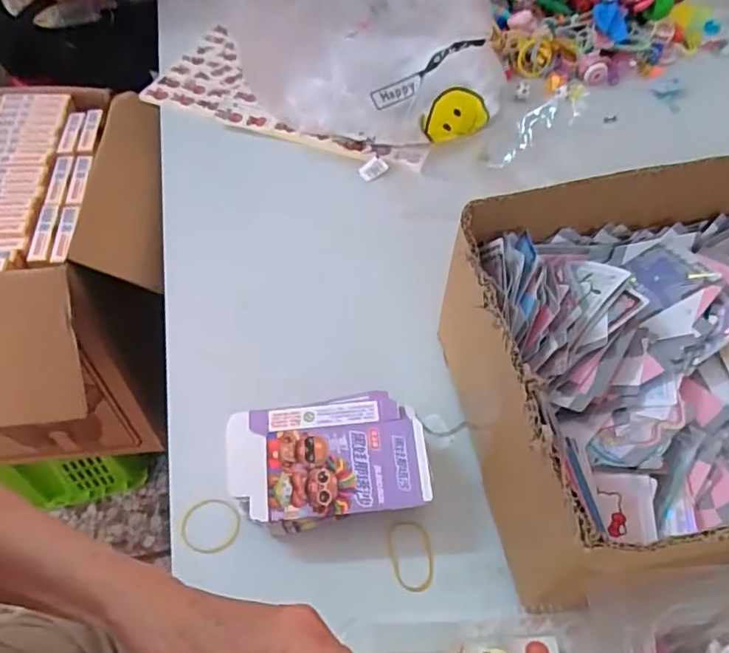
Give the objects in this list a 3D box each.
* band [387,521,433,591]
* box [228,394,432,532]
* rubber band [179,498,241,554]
[{"bbox_3d":[0.036,0.175,0.448,0.033,0.005,0.052,-5,53,1],"label":"band"},{"bbox_3d":[-0.030,0.110,0.458,0.146,0.061,0.088,-4,54,-7],"label":"box"},{"bbox_3d":[-0.120,0.154,0.456,0.046,0.004,0.044,2,54,-3],"label":"rubber band"}]

